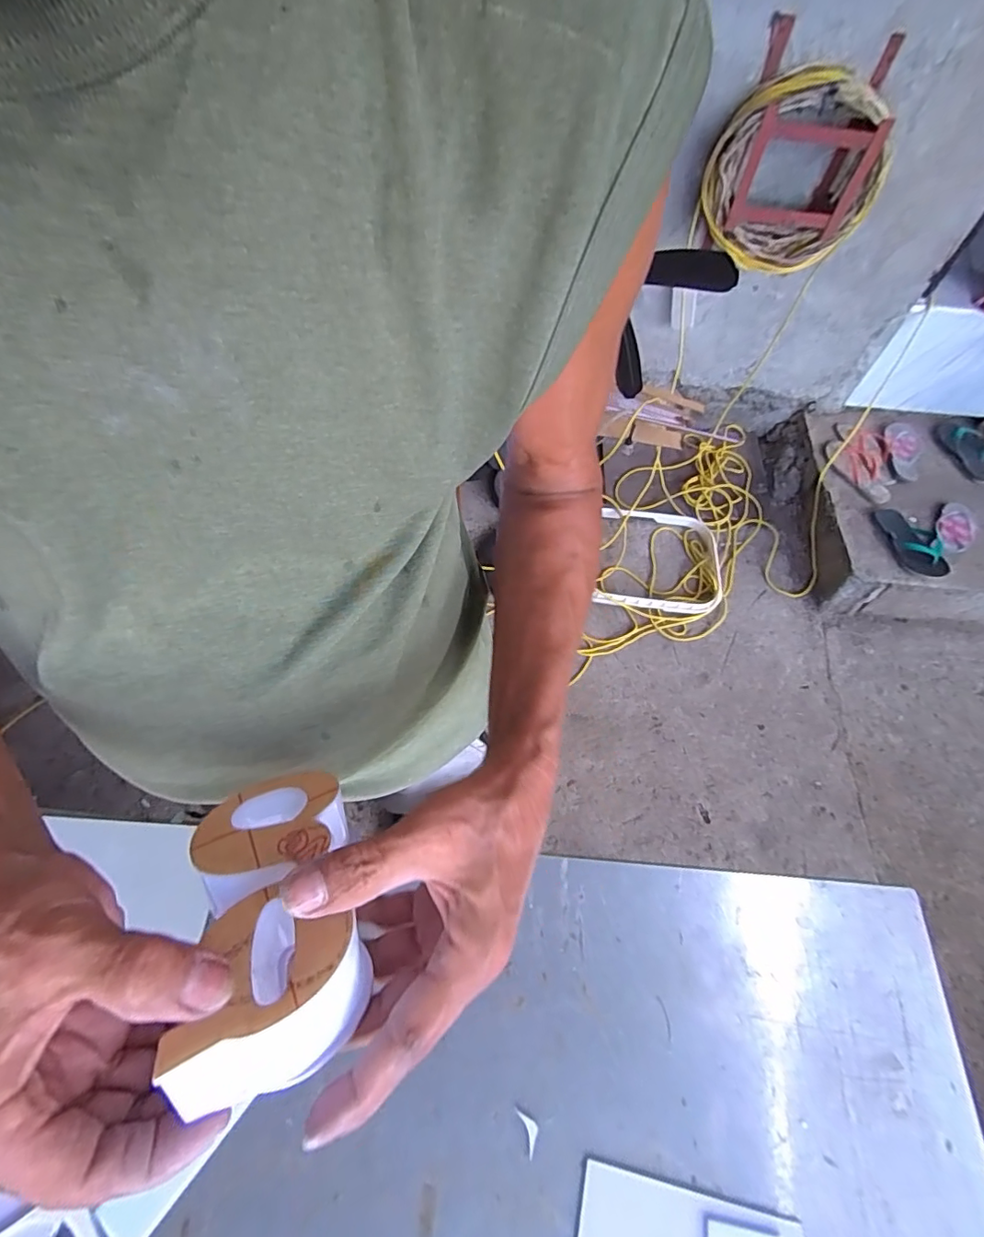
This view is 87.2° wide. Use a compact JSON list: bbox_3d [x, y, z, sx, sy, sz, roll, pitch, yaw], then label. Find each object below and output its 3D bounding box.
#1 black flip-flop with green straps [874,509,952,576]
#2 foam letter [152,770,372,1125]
[{"bbox_3d":[1.109,-0.209,1.362,0.122,0.036,0.234,-8,61,-7],"label":"black flip-flop with green straps"},{"bbox_3d":[-0.100,0.132,0.240,0.068,0.053,0.124,-15,43,-10],"label":"foam letter"}]

